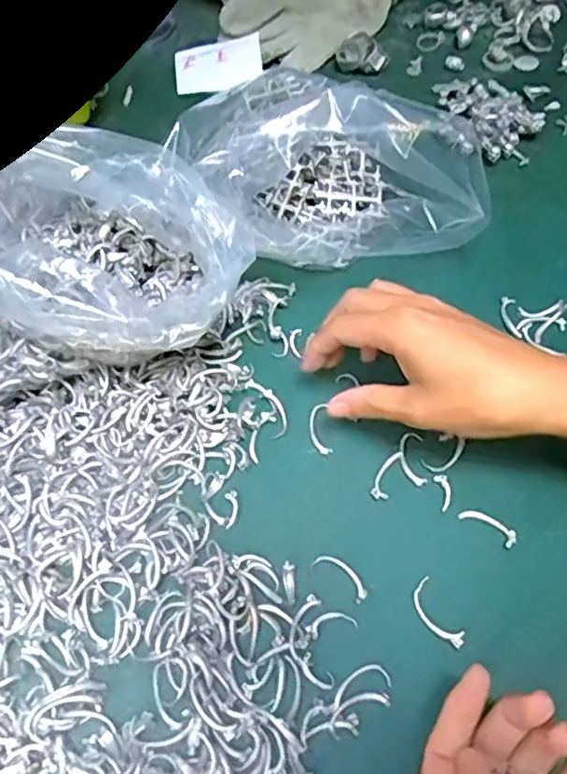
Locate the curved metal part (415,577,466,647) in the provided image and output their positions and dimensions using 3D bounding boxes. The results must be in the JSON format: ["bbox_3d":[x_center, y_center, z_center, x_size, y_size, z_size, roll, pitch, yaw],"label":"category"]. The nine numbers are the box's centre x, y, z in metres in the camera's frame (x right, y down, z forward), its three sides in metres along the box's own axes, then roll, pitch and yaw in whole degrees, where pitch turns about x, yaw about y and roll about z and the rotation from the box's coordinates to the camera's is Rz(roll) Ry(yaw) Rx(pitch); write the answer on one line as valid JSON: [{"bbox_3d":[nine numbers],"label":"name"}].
[{"bbox_3d":[0.075,0.111,0.303,0.014,0.004,0.034,-27,62,-12],"label":"curved metal part"}]

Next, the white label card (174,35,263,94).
[{"bbox_3d":[-0.056,-0.278,0.538,0.075,0.004,0.050,-8,78,5],"label":"white label card"}]

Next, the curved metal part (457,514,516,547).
[{"bbox_3d":[0.107,0.071,0.323,0.029,0.004,0.009,30,66,18],"label":"curved metal part"}]

